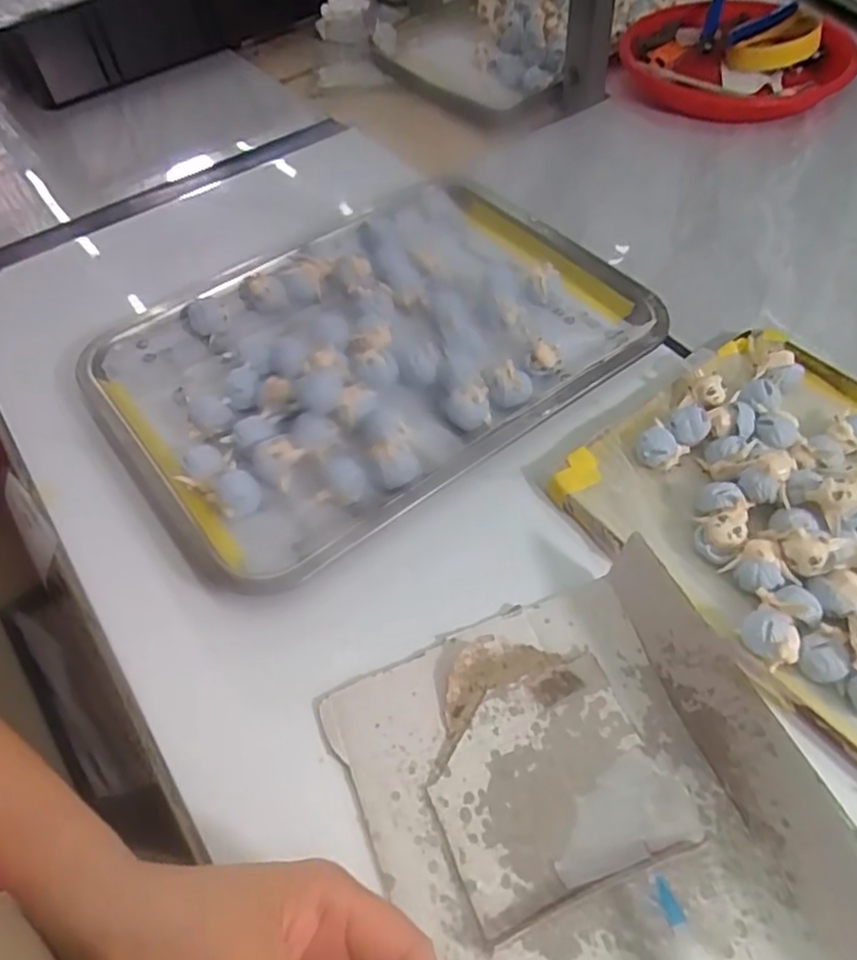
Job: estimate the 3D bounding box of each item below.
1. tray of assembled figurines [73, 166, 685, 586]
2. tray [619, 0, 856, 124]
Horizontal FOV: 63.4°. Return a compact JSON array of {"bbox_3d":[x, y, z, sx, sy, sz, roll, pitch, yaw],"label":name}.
[{"bbox_3d":[-0.039,-0.099,0.485,0.350,0.028,0.261,-33,58,-22],"label":"tray of assembled figurines"},{"bbox_3d":[0.297,-0.419,0.691,0.204,0.042,0.204,-1,52,1],"label":"tray"}]

